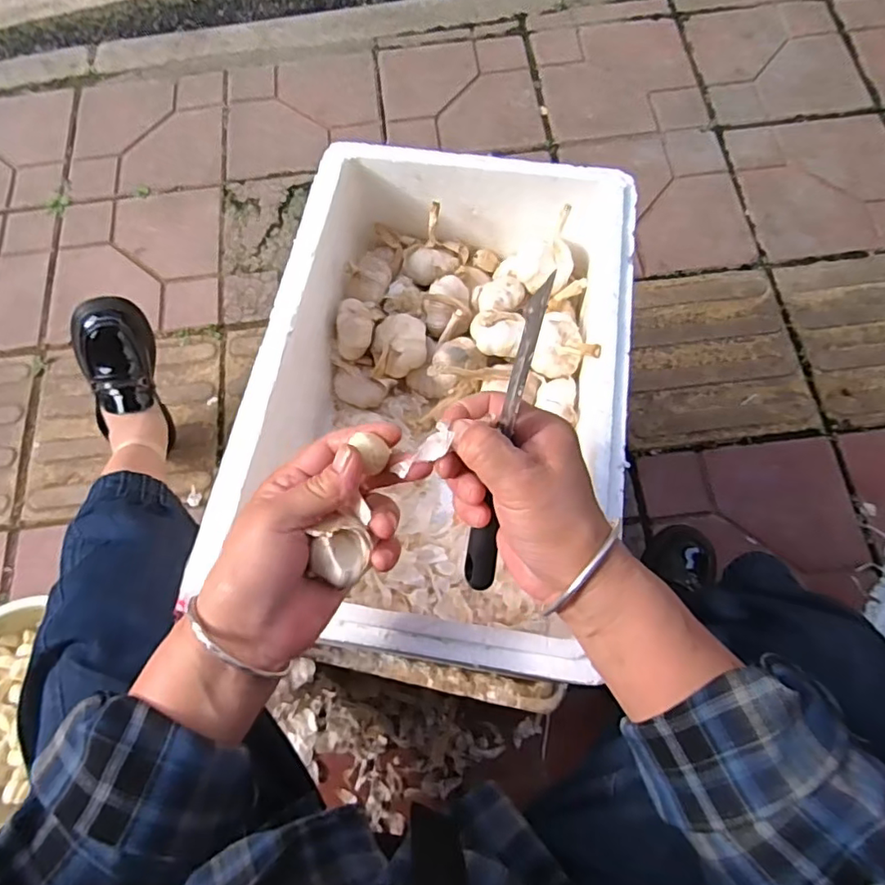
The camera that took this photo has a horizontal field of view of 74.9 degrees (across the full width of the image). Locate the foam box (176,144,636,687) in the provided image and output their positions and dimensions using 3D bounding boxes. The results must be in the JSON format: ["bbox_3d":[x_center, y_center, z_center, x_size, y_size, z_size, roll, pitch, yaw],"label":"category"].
[{"bbox_3d":[0.001,-0.046,0.514,0.288,0.141,0.436,9,73,4],"label":"foam box"}]

